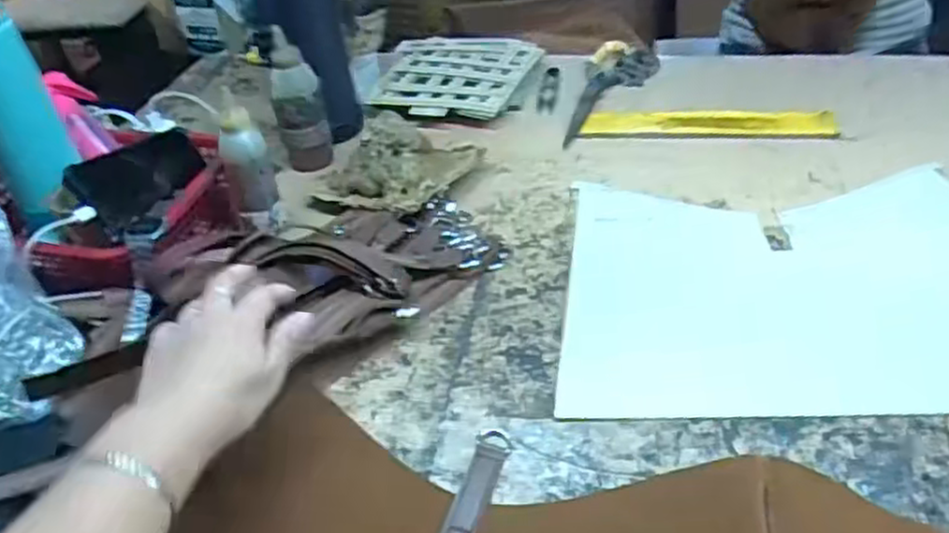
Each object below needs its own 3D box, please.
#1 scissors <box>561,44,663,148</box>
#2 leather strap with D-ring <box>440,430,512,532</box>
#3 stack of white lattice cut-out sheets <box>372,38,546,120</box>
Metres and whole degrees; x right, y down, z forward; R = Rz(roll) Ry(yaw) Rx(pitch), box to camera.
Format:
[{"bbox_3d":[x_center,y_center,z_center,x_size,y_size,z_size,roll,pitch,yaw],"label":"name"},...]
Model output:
[{"bbox_3d":[0.160,-0.210,0.890,0.081,0.016,0.246,11,41,19],"label":"scissors"},{"bbox_3d":[-0.003,0.147,0.473,0.023,0.005,0.108,10,41,19],"label":"leather strap with D-ring"},{"bbox_3d":[-0.021,-0.236,0.923,0.179,0.019,0.201,4,39,11],"label":"stack of white lattice cut-out sheets"}]

